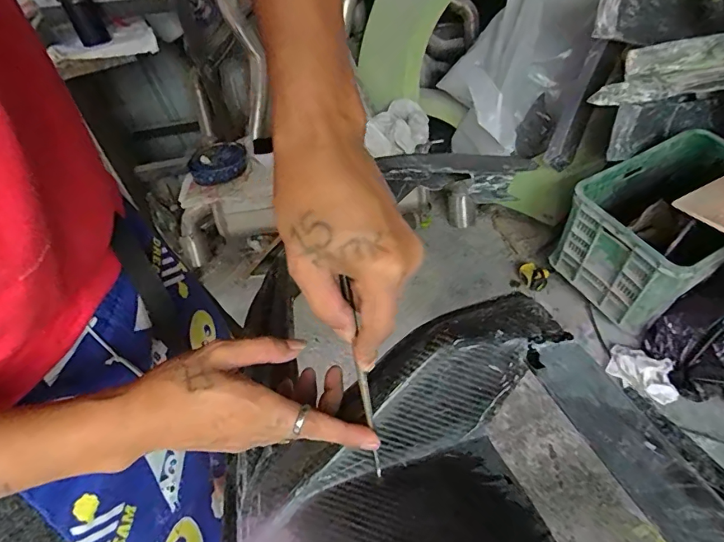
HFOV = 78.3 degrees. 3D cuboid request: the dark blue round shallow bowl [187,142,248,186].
[{"bbox_3d":[-0.501,-0.380,1.552,0.173,0.062,0.195,-1,45,12],"label":"dark blue round shallow bowl"}]

